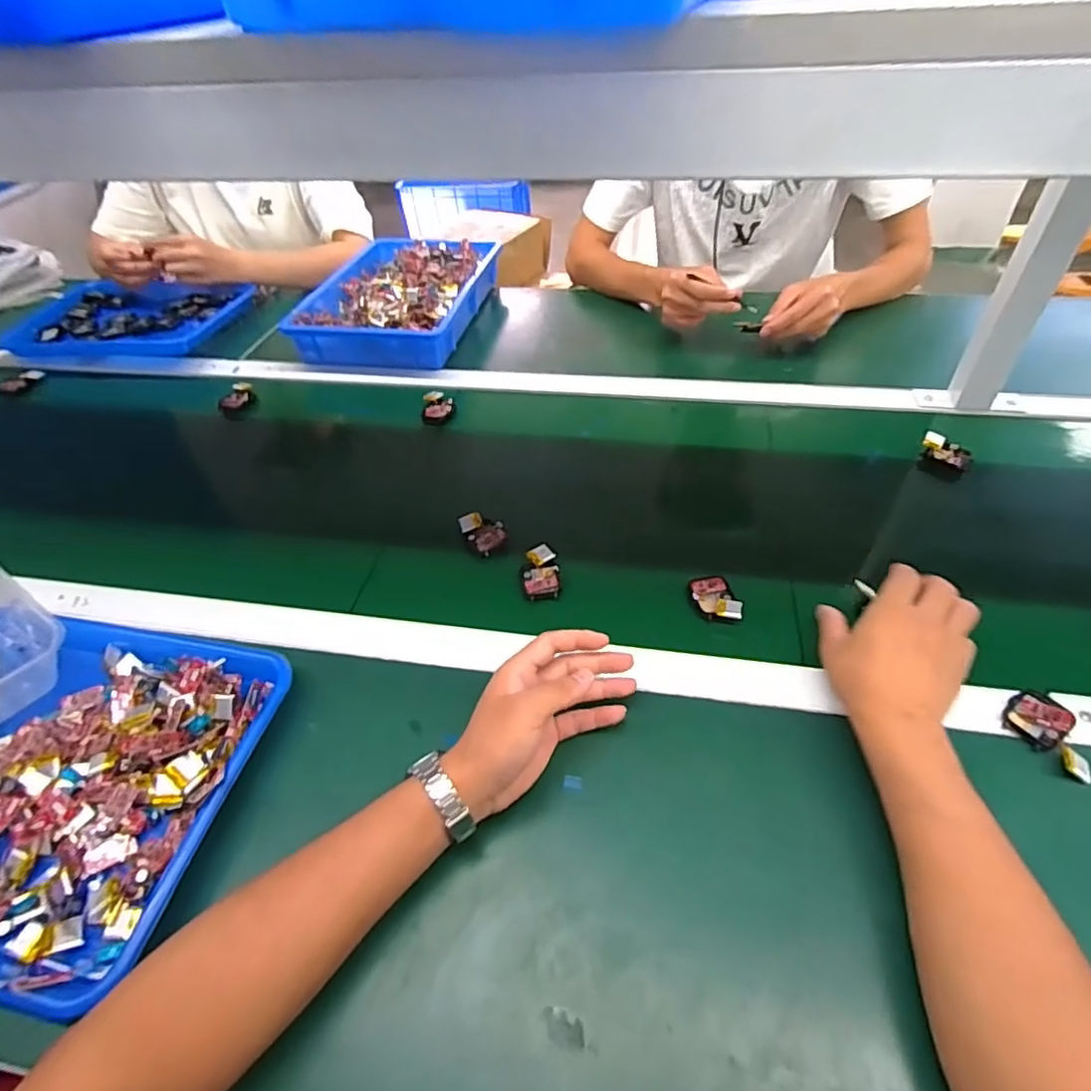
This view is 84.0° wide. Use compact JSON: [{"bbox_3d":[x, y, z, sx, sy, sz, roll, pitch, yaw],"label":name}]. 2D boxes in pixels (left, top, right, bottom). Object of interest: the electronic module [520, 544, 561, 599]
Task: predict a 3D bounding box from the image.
[{"bbox_3d":[-0.005,0.023,0.589,0.035,0.010,0.062,-6,46,-1],"label":"electronic module"}]

